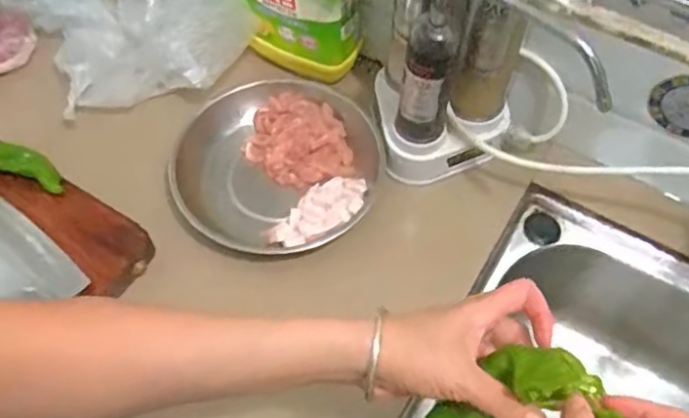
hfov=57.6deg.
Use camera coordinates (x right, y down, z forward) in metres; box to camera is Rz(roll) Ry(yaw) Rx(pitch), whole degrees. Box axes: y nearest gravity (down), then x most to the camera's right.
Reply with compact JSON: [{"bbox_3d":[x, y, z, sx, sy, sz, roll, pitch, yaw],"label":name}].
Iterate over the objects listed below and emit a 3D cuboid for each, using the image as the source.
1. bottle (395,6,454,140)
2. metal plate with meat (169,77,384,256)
[{"bbox_3d":[0.078,-0.118,0.607,0.044,0.163,0.043,11,61,7],"label":"bottle"},{"bbox_3d":[-0.073,-0.044,0.702,0.220,0.056,0.228,0,60,0],"label":"metal plate with meat"}]

